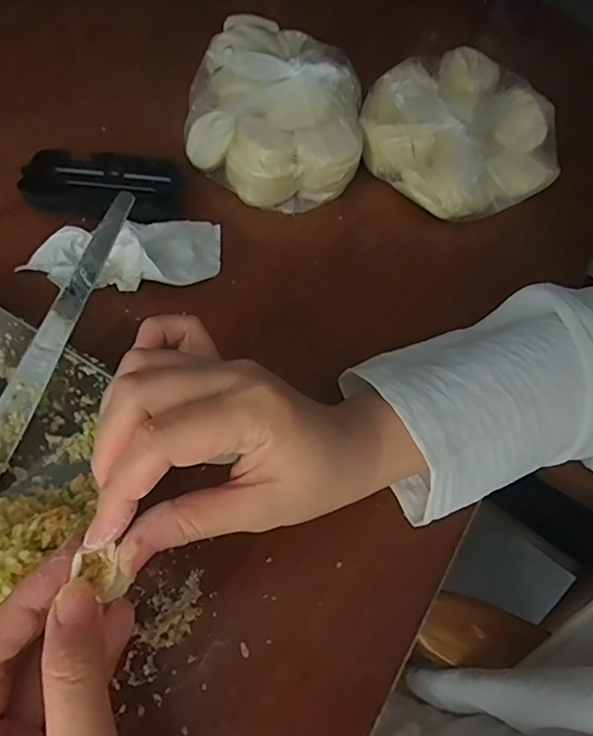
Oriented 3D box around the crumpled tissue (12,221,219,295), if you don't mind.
[{"bbox_3d":[-0.116,-0.079,0.374,0.135,0.039,0.065,-10,59,-12],"label":"crumpled tissue"}]

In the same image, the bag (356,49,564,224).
[{"bbox_3d":[0.138,-0.195,0.448,0.151,0.071,0.152,37,61,17],"label":"bag"}]

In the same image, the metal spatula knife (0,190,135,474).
[{"bbox_3d":[-0.134,-0.008,0.293,0.024,0.009,0.186,32,91,4],"label":"metal spatula knife"}]

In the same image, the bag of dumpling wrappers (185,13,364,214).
[{"bbox_3d":[-0.014,-0.216,0.451,0.141,0.068,0.186,10,57,1],"label":"bag of dumpling wrappers"}]

